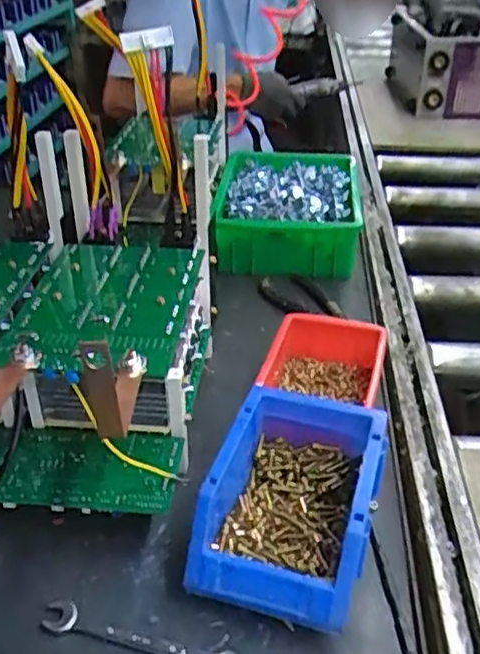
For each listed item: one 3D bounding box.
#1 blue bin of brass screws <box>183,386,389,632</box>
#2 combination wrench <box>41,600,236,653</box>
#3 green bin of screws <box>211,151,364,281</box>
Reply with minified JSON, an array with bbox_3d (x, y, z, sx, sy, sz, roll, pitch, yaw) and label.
[{"bbox_3d":[0.038,0.124,0.478,0.106,0.080,0.151,11,35,15],"label":"blue bin of brass screws"},{"bbox_3d":[-0.063,0.195,0.427,0.130,0.008,0.017,10,35,14],"label":"combination wrench"},{"bbox_3d":[0.061,-0.145,0.886,0.176,0.083,0.246,3,34,4],"label":"green bin of screws"}]

